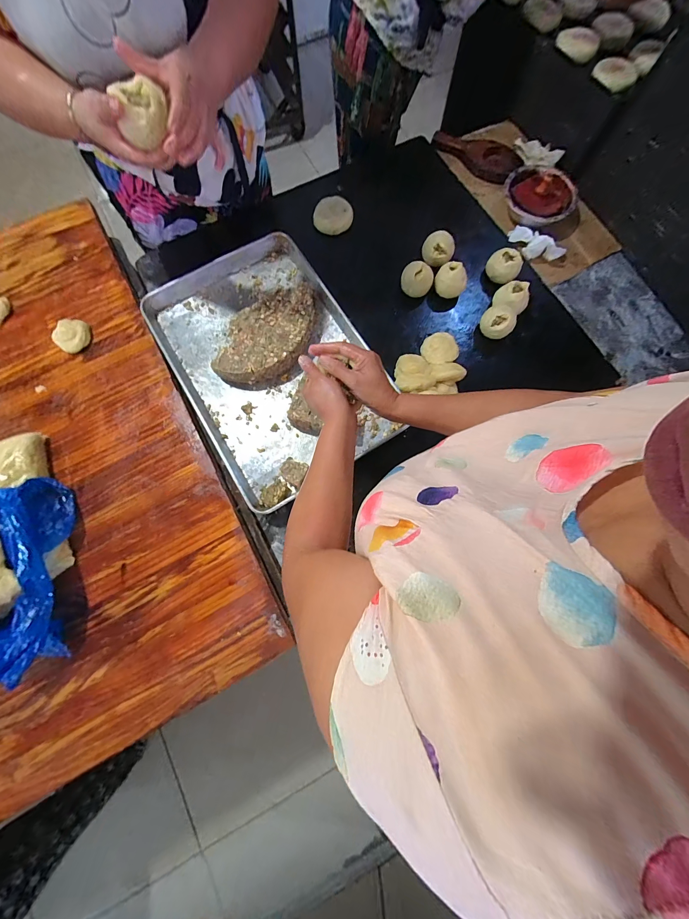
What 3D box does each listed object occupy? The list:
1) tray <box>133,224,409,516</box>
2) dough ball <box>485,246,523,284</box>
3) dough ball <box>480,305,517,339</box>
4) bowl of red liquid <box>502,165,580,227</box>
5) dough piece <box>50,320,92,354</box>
[{"bbox_3d":[-0.174,-0.235,0.723,0.398,0.062,0.596,-31,80,-6],"label":"tray"},{"bbox_3d":[0.398,-0.482,0.783,0.080,0.064,0.062,31,80,6],"label":"dough ball"},{"bbox_3d":[0.365,-0.326,0.742,0.075,0.060,0.062,28,80,5],"label":"dough ball"},{"bbox_3d":[0.541,-0.728,0.860,0.206,0.039,0.192,0,78,0],"label":"bowl of red liquid"},{"bbox_3d":[-0.621,-0.284,0.707,0.058,0.031,0.076,34,80,6],"label":"dough piece"}]

